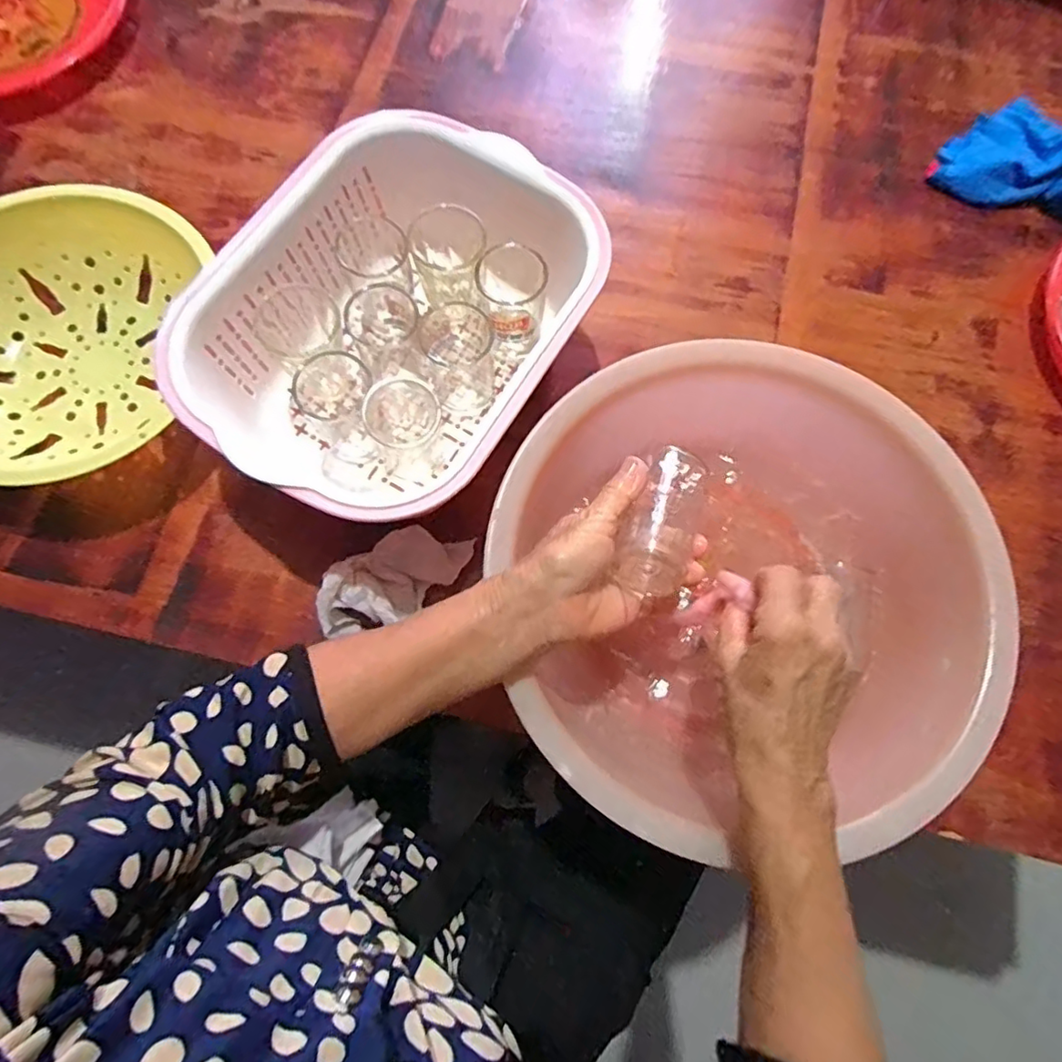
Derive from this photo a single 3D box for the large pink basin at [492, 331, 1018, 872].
[{"bbox_3d":[0.143,0.039,0.424,0.306,0.111,0.310,0,74,-2],"label":"large pink basin"}]

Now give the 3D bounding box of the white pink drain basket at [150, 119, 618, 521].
[{"bbox_3d":[-0.096,-0.149,0.463,0.234,0.126,0.300,31,76,7],"label":"white pink drain basket"}]

